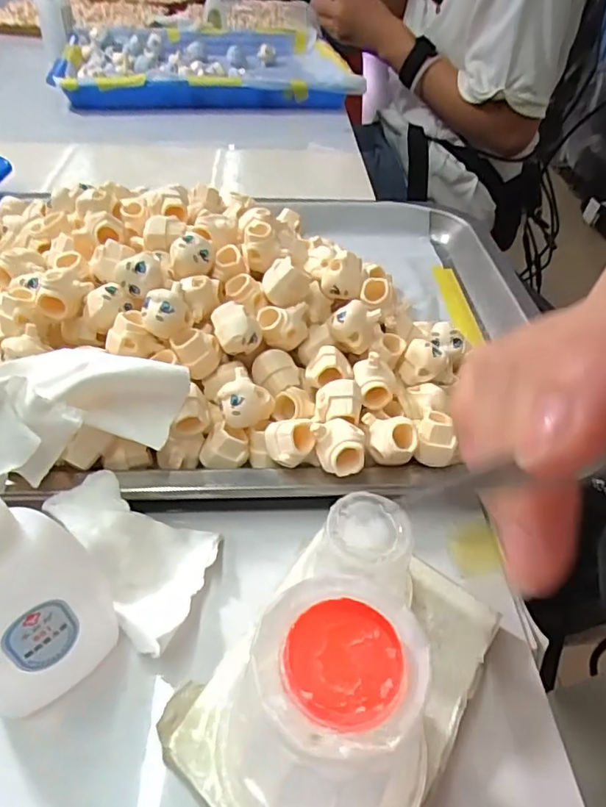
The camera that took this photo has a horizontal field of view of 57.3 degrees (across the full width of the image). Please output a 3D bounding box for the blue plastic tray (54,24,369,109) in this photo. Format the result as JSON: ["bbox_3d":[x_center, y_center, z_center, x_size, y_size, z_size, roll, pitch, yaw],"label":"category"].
[{"bbox_3d":[-0.119,-0.422,0.689,0.325,0.039,0.277,-5,45,-9],"label":"blue plastic tray"}]

